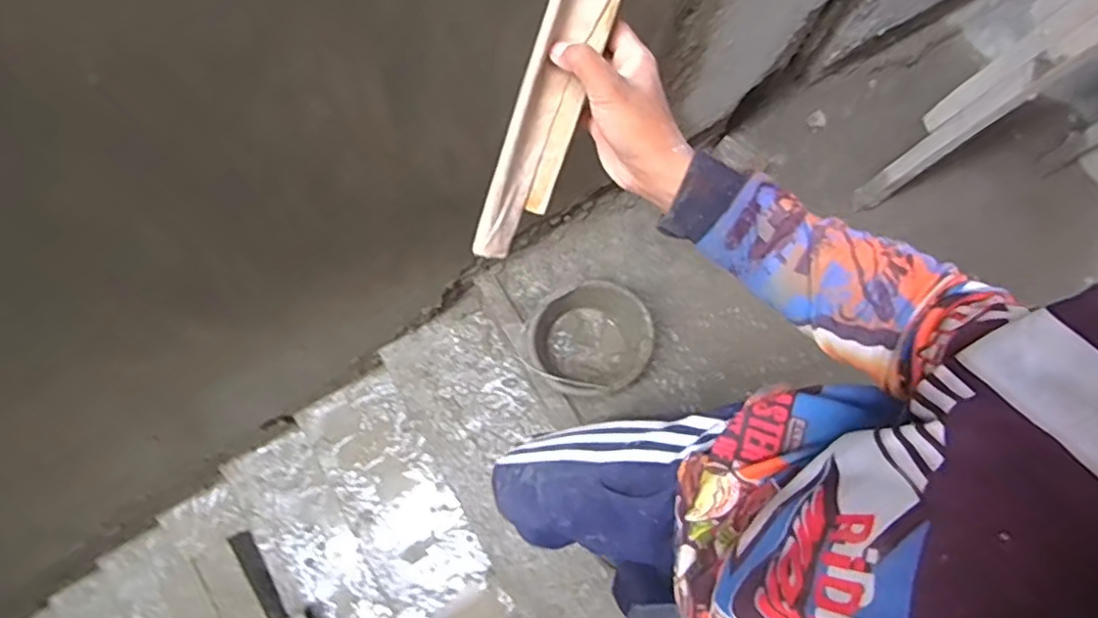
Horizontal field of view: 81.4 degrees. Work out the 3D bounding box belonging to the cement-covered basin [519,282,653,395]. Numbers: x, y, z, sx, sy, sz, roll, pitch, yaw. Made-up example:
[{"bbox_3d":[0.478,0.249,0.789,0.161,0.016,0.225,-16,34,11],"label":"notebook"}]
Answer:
[{"bbox_3d":[0.084,0.073,1.364,0.260,0.188,0.217,-24,78,-6],"label":"cement-covered basin"}]

